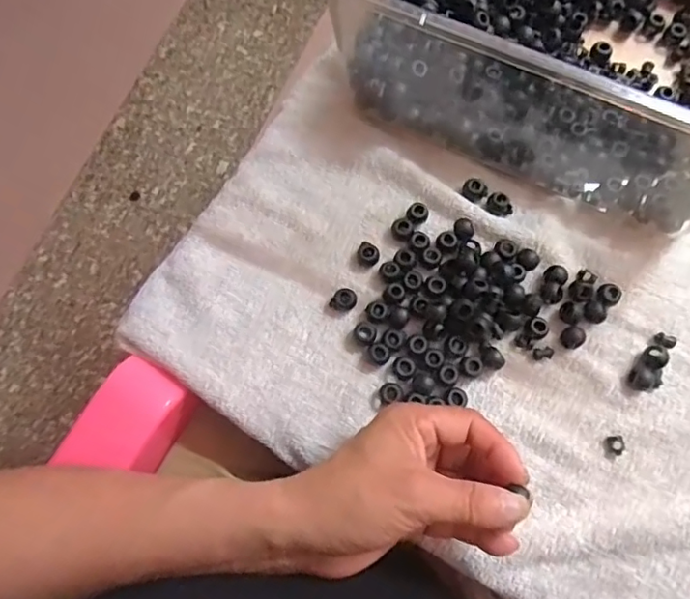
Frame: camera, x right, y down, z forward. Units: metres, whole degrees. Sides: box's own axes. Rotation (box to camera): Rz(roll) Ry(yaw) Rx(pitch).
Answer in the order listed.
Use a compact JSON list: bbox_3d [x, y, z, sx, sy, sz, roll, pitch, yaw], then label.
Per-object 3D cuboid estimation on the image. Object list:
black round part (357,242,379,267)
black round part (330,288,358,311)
[{"bbox_3d":[0.016,-0.032,0.391,0.015,0.010,0.016,0,75,-1],"label":"black round part"},{"bbox_3d":[0.000,0.000,0.381,0.016,0.008,0.015,0,75,-1],"label":"black round part"}]

